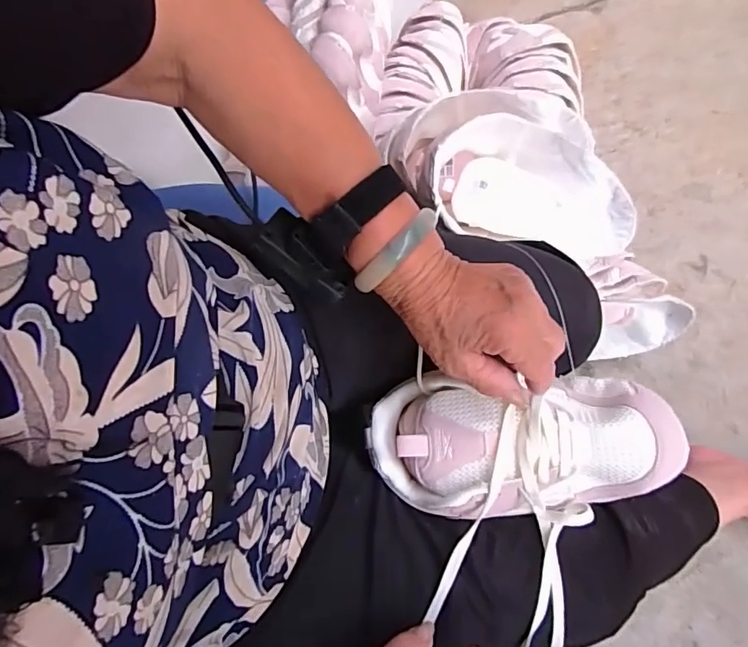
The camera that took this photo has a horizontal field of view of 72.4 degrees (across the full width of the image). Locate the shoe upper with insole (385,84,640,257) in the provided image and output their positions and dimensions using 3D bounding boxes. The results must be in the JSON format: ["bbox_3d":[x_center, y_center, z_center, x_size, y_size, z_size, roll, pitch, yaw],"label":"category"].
[{"bbox_3d":[0.150,-0.166,0.541,0.249,0.098,0.158,11,76,10],"label":"shoe upper with insole"}]

